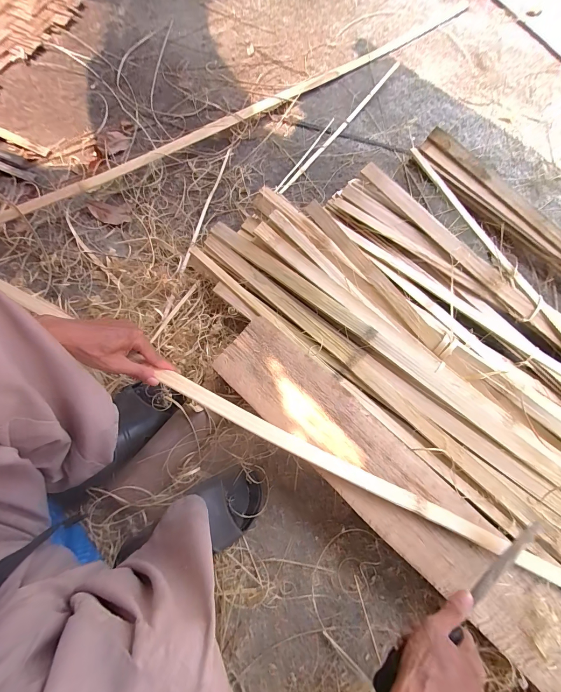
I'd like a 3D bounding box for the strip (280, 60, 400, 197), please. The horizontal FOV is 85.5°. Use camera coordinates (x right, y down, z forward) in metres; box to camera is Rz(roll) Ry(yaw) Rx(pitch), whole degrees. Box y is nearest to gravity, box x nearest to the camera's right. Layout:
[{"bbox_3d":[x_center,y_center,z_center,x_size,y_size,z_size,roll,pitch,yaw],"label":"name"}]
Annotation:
[{"bbox_3d":[0.169,-0.588,0.805,0.017,0.010,0.568,35,76,9],"label":"strip"}]

